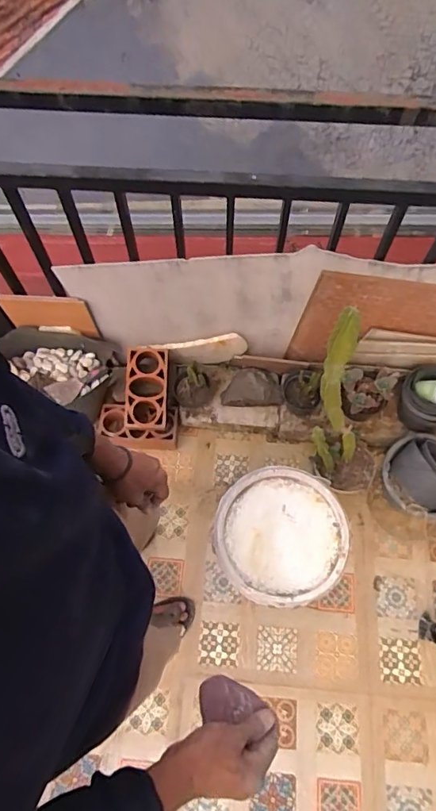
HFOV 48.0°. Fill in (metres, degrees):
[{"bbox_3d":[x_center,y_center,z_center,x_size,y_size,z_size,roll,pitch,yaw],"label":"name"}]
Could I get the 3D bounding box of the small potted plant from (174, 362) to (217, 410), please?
[{"bbox_3d":[-0.068,-0.055,1.522,0.132,0.130,0.108,-7,66,-3],"label":"small potted plant"}]

